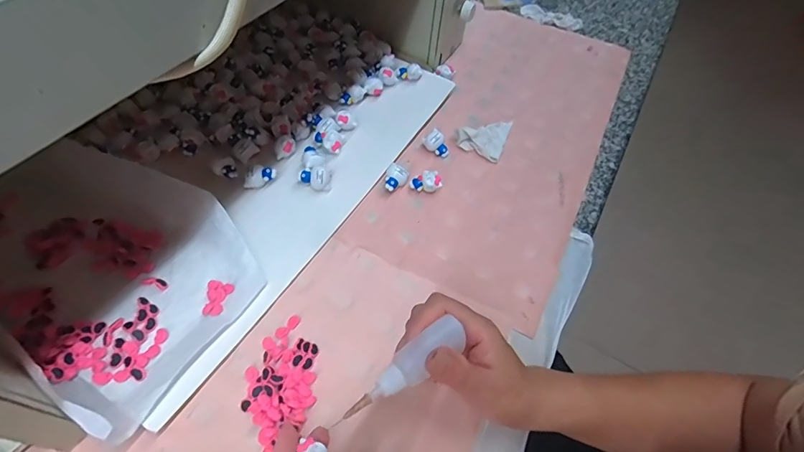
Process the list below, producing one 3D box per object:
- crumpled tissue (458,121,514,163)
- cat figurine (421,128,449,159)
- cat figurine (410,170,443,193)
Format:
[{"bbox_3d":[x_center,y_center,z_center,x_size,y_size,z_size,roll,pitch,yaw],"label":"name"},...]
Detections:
[{"bbox_3d":[0.110,-0.123,0.530,0.056,0.027,0.075,24,57,11],"label":"crumpled tissue"},{"bbox_3d":[0.042,-0.102,0.511,0.019,0.026,0.033,-37,66,-26],"label":"cat figurine"},{"bbox_3d":[0.028,-0.051,0.471,0.036,0.015,0.020,8,52,7],"label":"cat figurine"}]

